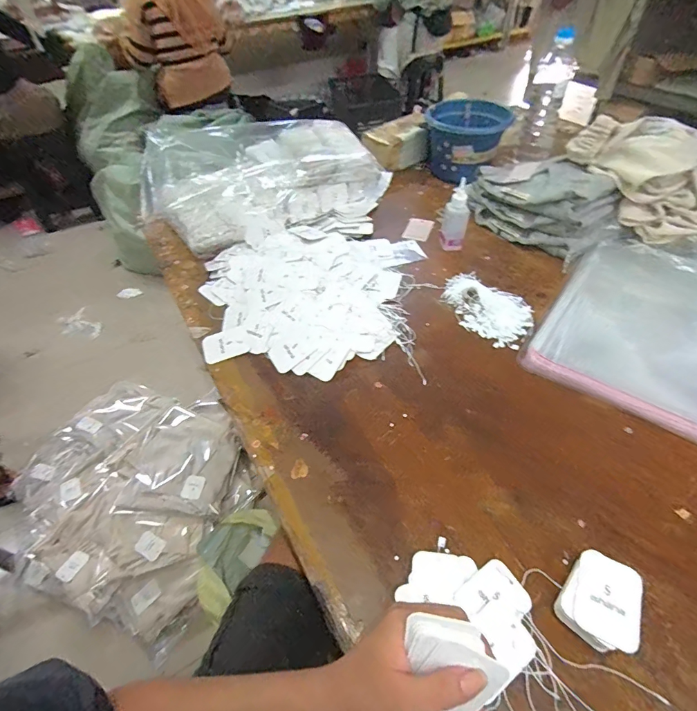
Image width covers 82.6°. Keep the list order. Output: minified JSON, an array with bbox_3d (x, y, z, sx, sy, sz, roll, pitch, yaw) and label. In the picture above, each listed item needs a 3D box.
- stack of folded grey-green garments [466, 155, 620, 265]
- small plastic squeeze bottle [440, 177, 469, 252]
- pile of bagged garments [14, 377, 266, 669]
[{"bbox_3d":[0.364,-0.305,0.764,0.137,0.114,0.276,-28,53,-20],"label":"stack of folded grey-green garments"},{"bbox_3d":[0.197,-0.255,0.730,0.043,0.122,0.034,0,49,3],"label":"small plastic squeeze bottle"},{"bbox_3d":[-0.632,0.354,1.148,0.705,0.136,0.610,17,52,17],"label":"pile of bagged garments"}]

